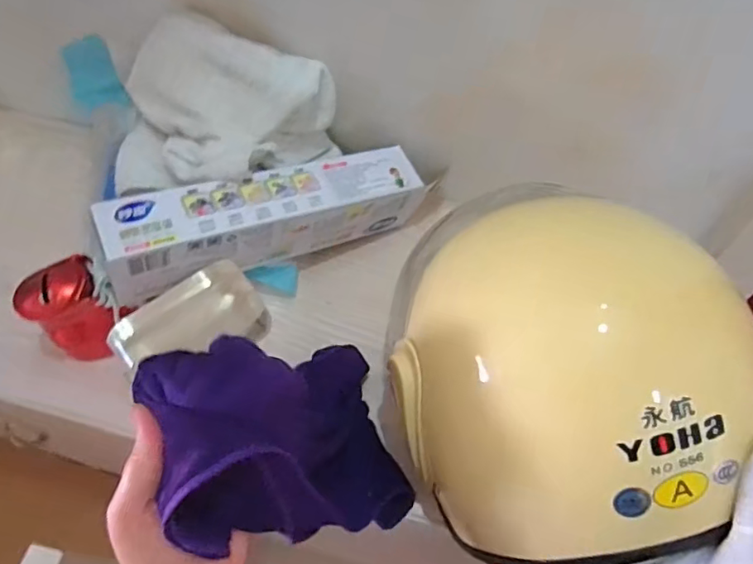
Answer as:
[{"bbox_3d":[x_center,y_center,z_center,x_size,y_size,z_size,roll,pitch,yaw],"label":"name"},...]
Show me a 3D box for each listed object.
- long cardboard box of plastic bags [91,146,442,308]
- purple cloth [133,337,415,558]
[{"bbox_3d":[-0.091,-0.056,0.510,0.299,0.079,0.051,-17,60,-26],"label":"long cardboard box of plastic bags"},{"bbox_3d":[-0.059,0.102,0.383,0.086,0.223,0.141,-36,63,6],"label":"purple cloth"}]

